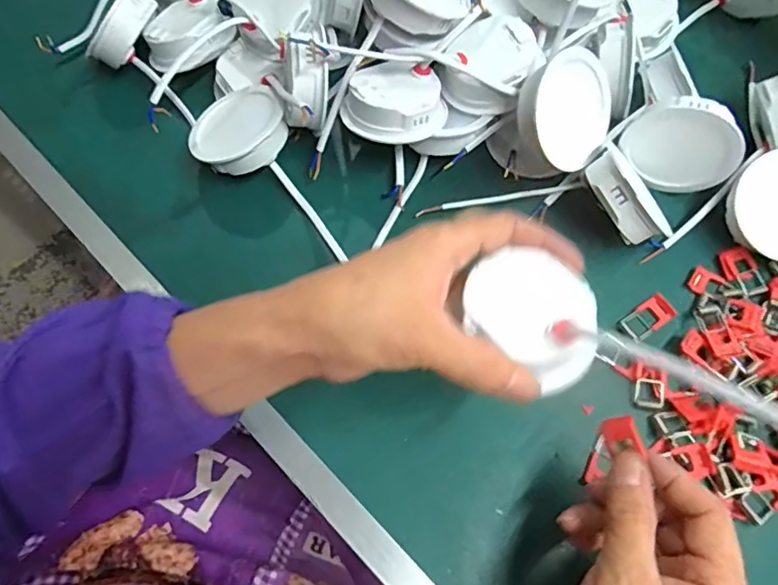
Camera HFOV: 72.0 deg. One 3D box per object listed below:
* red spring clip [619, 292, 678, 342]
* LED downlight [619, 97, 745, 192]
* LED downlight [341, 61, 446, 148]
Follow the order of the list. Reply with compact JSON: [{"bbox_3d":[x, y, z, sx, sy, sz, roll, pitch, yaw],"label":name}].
[{"bbox_3d":[0.168,0.016,0.347,0.037,0.004,0.019,-35,73,-10],"label":"red spring clip"},{"bbox_3d":[0.194,-0.101,0.358,0.071,0.063,0.028,17,55,10],"label":"LED downlight"},{"bbox_3d":[0.005,-0.128,0.355,0.064,0.024,0.056,30,74,11],"label":"LED downlight"}]

